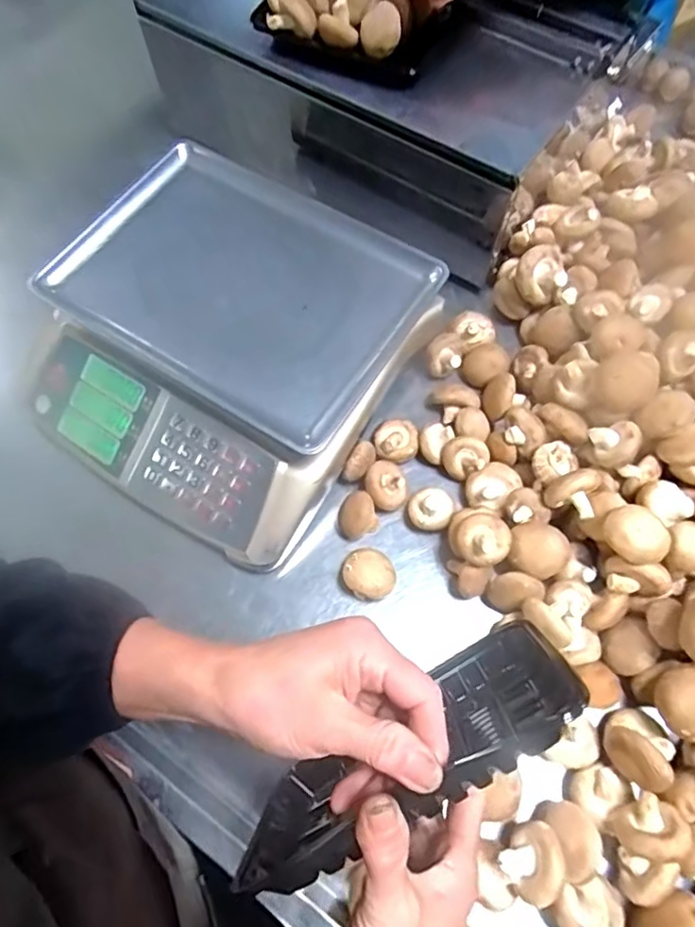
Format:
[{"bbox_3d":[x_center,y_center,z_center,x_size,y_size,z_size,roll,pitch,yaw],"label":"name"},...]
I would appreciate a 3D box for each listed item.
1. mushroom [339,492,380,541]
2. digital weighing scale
[{"bbox_3d":[0.009,0.052,0.550,0.036,0.036,0.035,0,67,1],"label":"mushroom"},{"bbox_3d":[-0.127,-0.123,0.566,0.345,0.105,0.338,30,70,13],"label":"digital weighing scale"}]

